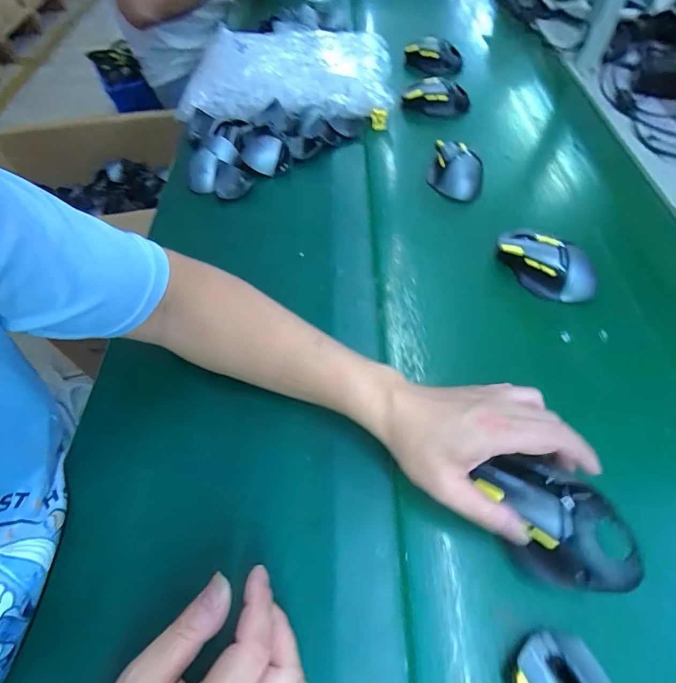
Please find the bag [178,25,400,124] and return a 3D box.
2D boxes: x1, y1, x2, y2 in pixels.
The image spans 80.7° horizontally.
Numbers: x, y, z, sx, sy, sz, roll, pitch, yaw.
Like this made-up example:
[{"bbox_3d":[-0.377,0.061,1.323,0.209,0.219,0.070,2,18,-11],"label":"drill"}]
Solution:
[{"bbox_3d":[-0.085,-0.481,0.707,0.354,0.073,0.258,-2,56,1],"label":"bag"}]

